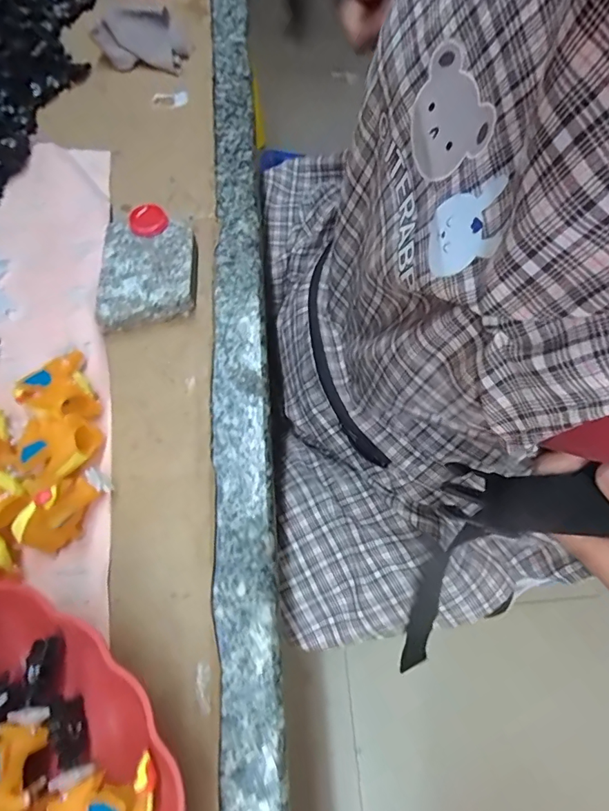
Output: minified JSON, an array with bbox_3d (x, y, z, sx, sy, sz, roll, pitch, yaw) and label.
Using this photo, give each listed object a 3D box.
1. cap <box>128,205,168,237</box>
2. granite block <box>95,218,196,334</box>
[{"bbox_3d":[-0.109,-0.128,0.299,0.025,0.008,0.022,-32,71,-14],"label":"cap"},{"bbox_3d":[-0.106,-0.091,0.296,0.062,0.019,0.078,-5,67,-4],"label":"granite block"}]

